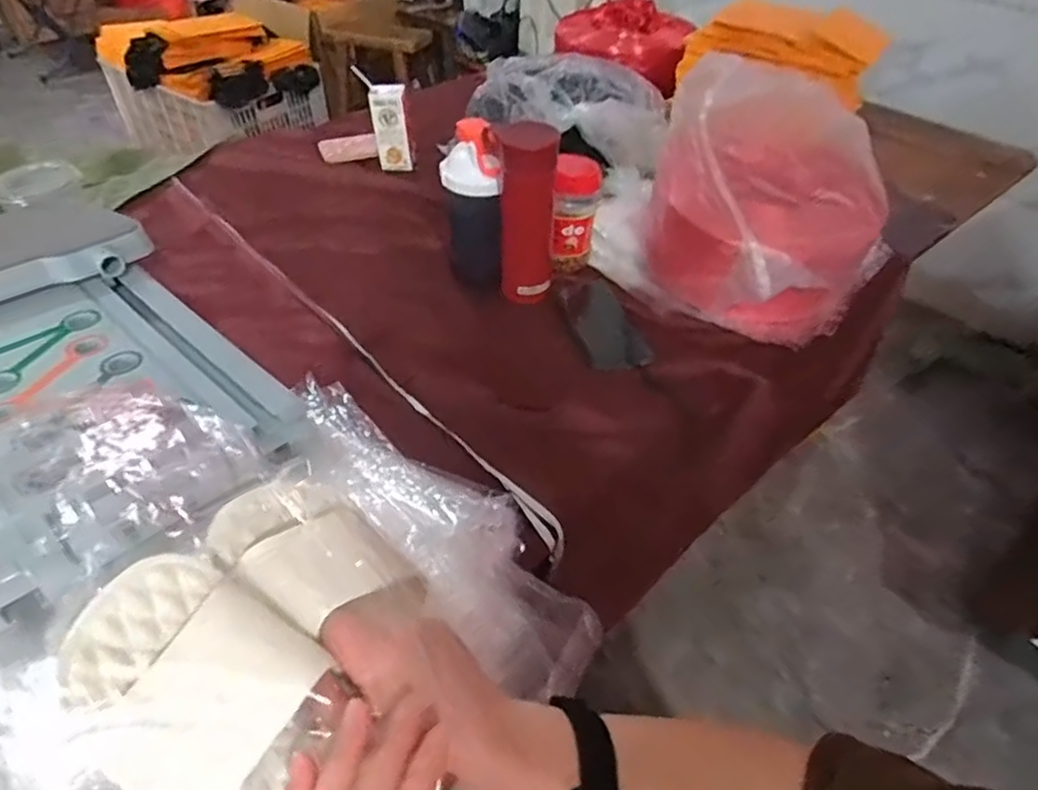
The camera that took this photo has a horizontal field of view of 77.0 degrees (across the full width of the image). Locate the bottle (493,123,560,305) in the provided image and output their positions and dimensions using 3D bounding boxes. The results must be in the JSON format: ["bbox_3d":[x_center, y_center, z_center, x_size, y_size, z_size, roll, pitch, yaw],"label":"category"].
[{"bbox_3d":[0.010,-0.220,0.786,0.067,0.214,0.082,5,44,4],"label":"bottle"}]

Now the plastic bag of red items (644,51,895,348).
[{"bbox_3d":[0.307,-0.235,0.809,0.269,0.238,0.249,20,47,18],"label":"plastic bag of red items"}]

